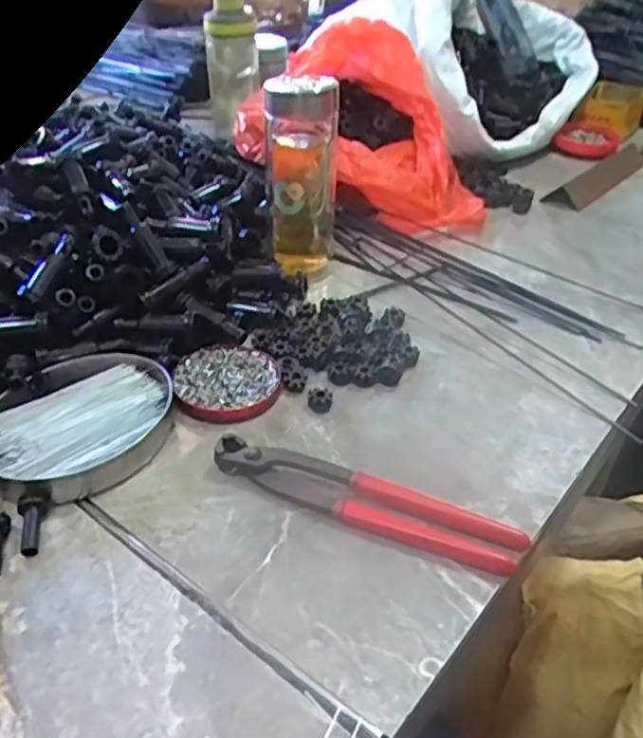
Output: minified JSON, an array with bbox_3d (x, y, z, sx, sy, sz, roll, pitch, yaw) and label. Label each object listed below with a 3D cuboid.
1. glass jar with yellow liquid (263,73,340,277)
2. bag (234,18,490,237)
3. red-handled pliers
[{"bbox_3d":[-0.020,-0.178,0.630,0.066,0.172,0.062,3,38,0],"label":"glass jar with yellow liquid"},{"bbox_3d":[0.056,-0.296,0.804,0.338,0.137,0.261,25,43,27],"label":"bag"},{"bbox_3d":[0.025,0.083,0.433,0.201,0.017,0.036,19,41,20],"label":"red-handled pliers"}]

